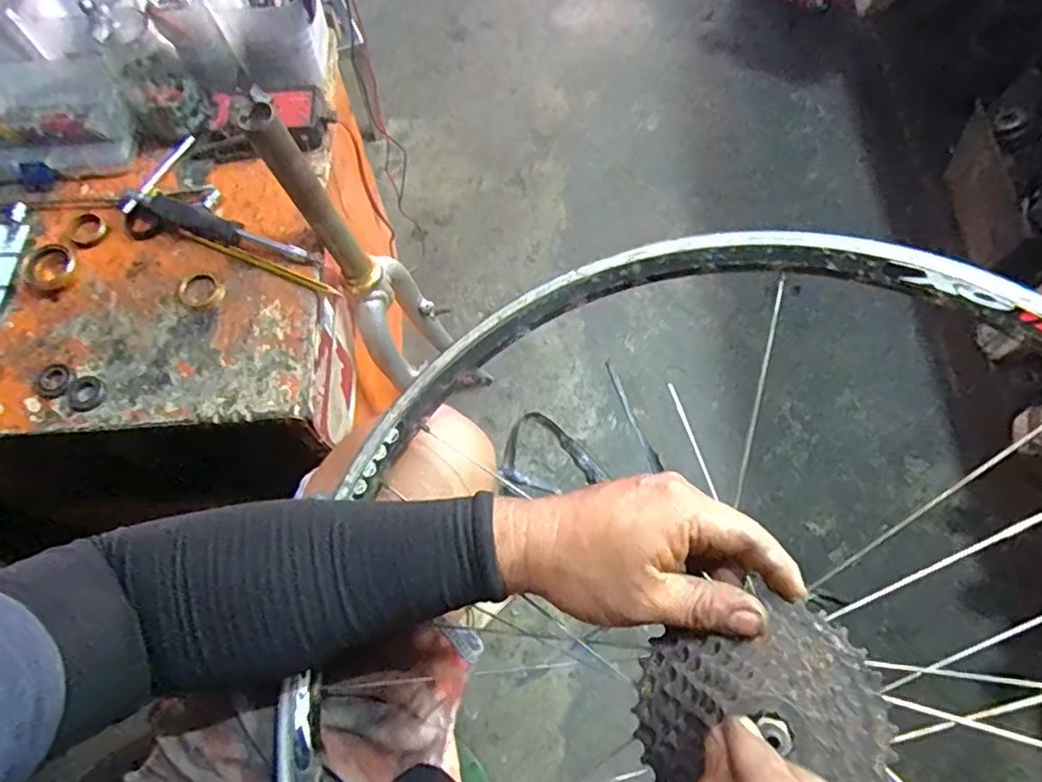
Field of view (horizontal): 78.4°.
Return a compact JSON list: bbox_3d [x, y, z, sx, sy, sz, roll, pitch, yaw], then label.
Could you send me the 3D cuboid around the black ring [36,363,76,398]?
[{"bbox_3d":[-0.394,-0.009,0.539,0.034,0.004,0.030,29,73,12],"label":"black ring"}]

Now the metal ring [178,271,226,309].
[{"bbox_3d":[-0.285,-0.090,0.566,0.037,0.010,0.034,0,68,0],"label":"metal ring"}]

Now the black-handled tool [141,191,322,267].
[{"bbox_3d":[-0.266,-0.146,0.585,0.168,0.025,0.026,19,70,8],"label":"black-handled tool"}]

